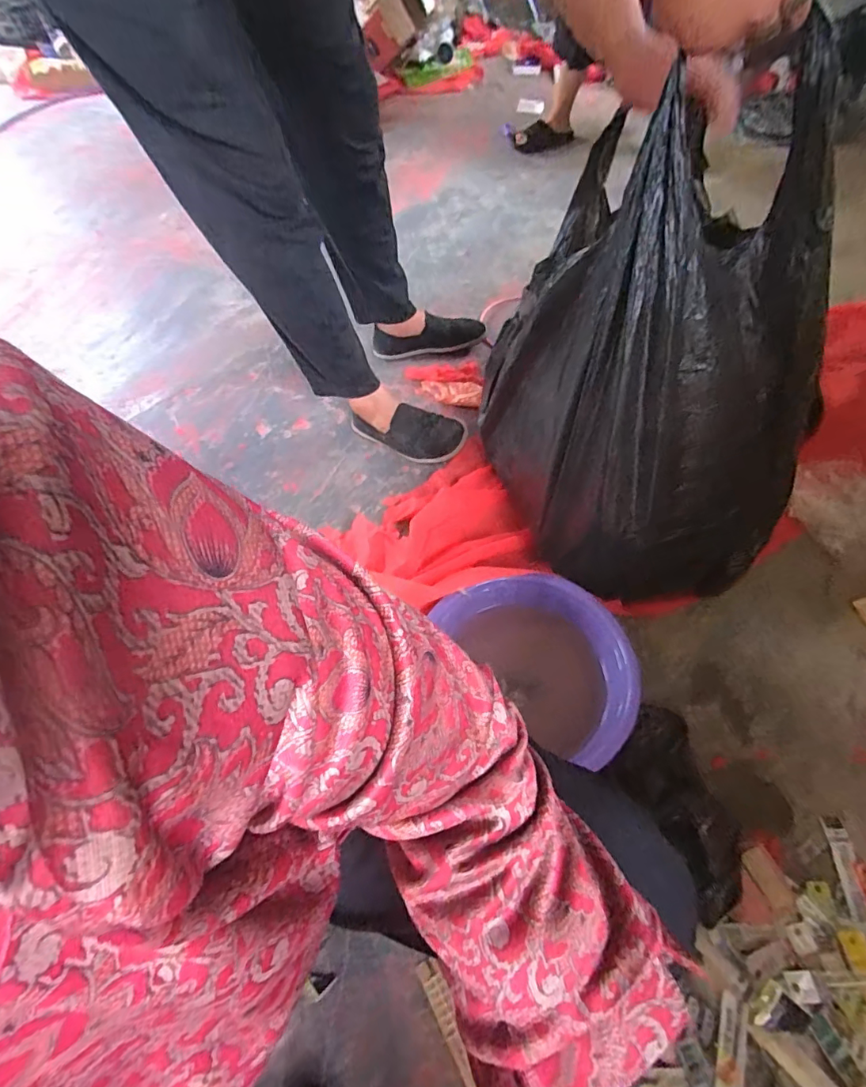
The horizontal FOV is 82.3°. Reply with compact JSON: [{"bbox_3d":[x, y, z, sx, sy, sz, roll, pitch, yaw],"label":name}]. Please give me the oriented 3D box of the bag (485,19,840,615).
[{"bbox_3d":[0.278,-0.202,0.646,0.283,0.515,0.376,-15,57,-6],"label":"bag"}]

